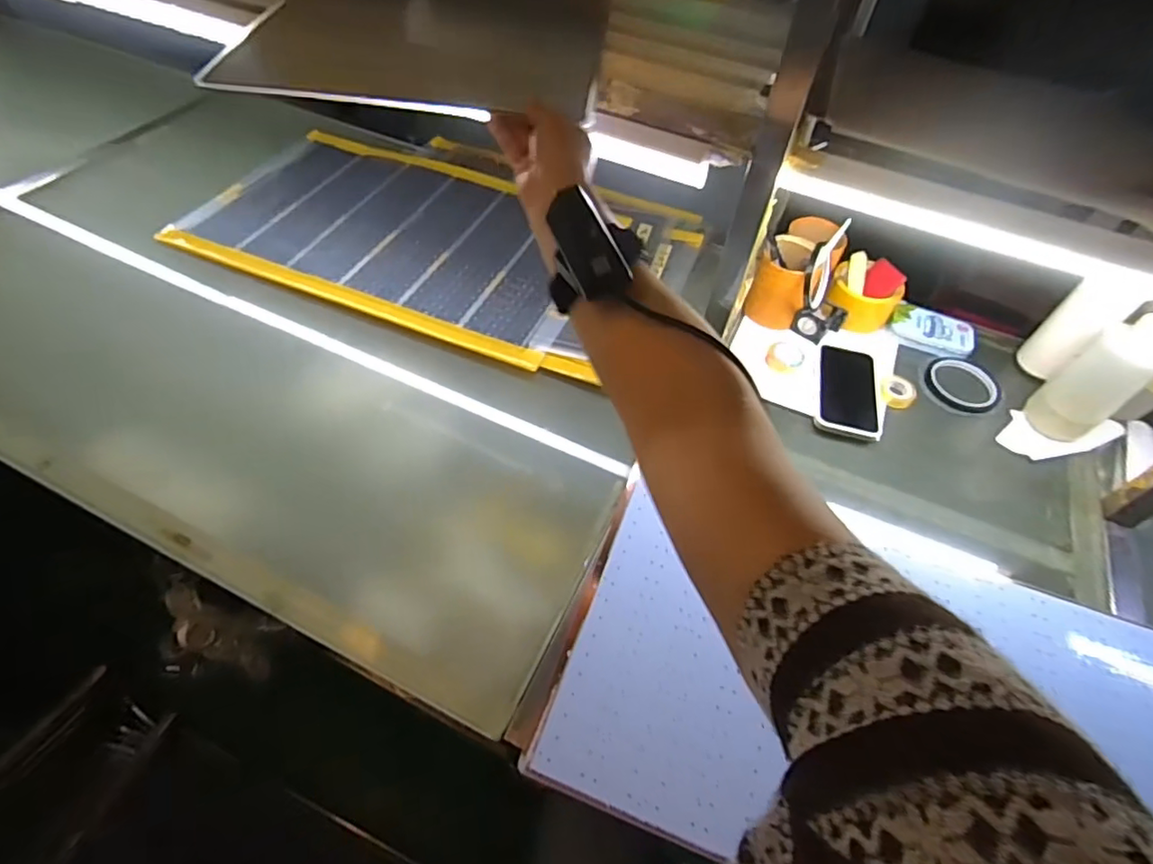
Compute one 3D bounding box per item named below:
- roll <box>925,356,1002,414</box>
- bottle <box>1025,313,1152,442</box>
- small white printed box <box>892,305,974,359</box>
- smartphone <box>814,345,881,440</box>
[{"bbox_3d":[0.518,-0.065,0.780,0.095,0.009,0.095,2,53,-3],"label":"roll"},{"bbox_3d":[0.627,-0.065,0.696,0.076,0.166,0.077,-27,60,-22],"label":"bottle"},{"bbox_3d":[0.504,-0.146,0.827,0.103,0.020,0.074,23,55,12],"label":"small white printed box"},{"bbox_3d":[0.352,-0.057,0.754,0.077,0.014,0.142,17,54,8],"label":"smartphone"}]

